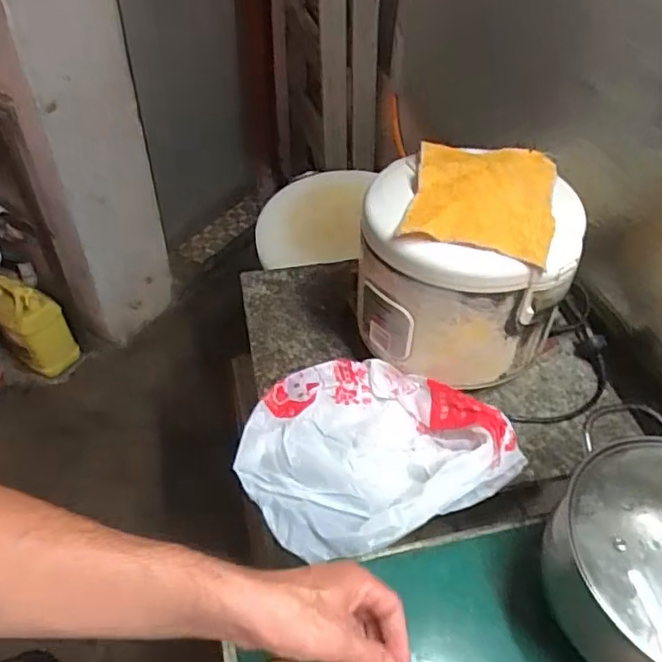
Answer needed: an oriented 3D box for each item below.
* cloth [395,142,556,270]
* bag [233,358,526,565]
[{"bbox_3d":[0.171,-0.157,0.675,0.154,0.028,0.172,13,48,9],"label":"cloth"},{"bbox_3d":[0.039,0.121,0.694,0.282,0.066,0.244,-23,52,-22],"label":"bag"}]

